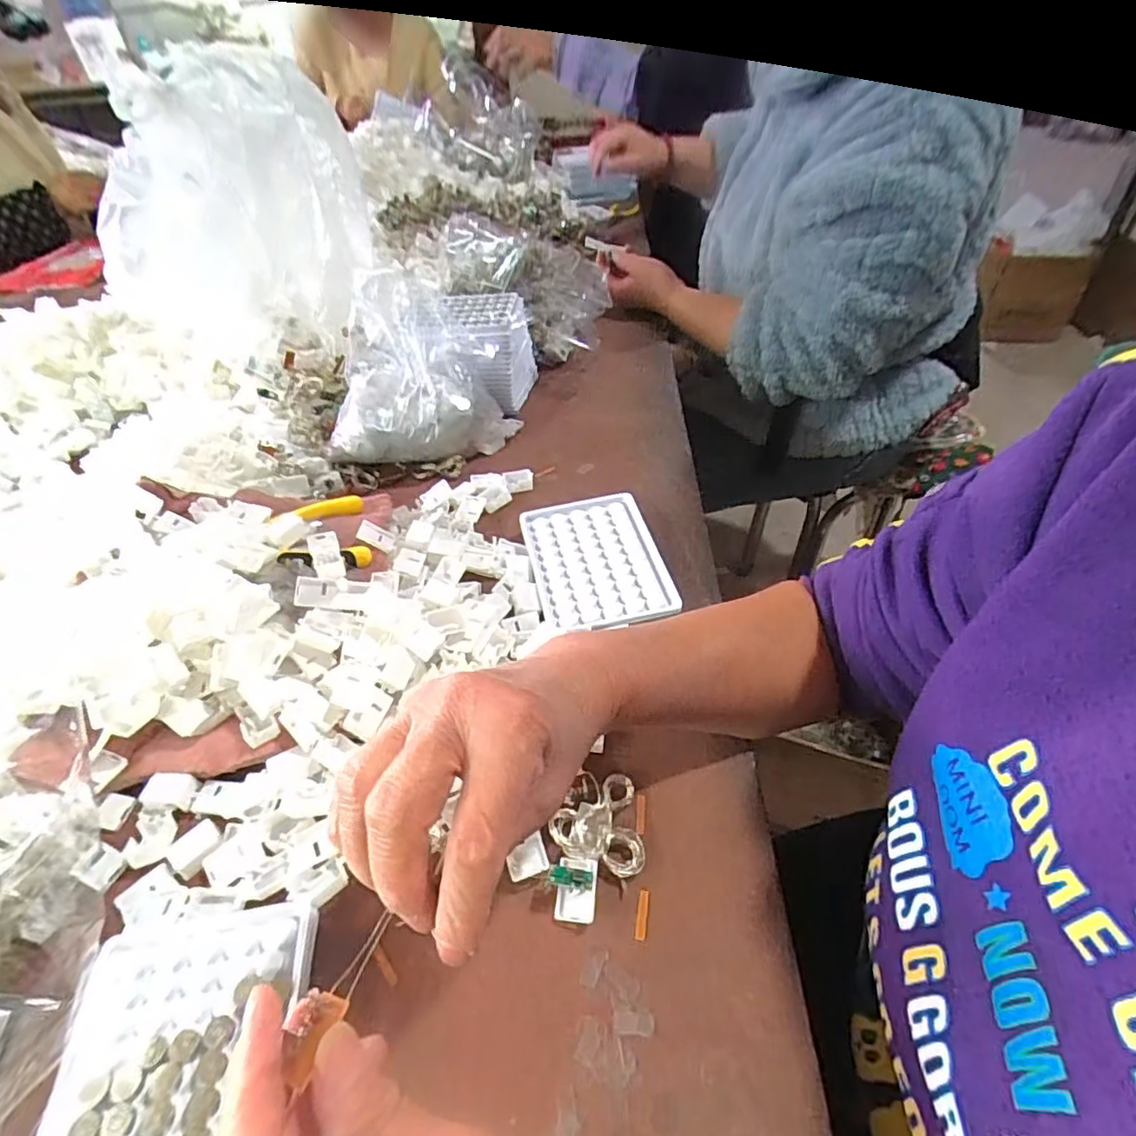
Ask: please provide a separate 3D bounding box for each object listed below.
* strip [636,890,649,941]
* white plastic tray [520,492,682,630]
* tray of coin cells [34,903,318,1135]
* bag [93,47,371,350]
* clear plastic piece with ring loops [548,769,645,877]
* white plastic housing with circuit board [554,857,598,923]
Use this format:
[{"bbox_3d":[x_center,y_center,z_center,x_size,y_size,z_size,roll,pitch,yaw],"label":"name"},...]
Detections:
[{"bbox_3d":[0.036,0.167,0.294,0.005,0.004,0.022,5,44,11],"label":"strip"},{"bbox_3d":[0.021,-0.005,0.464,0.094,0.019,0.129,-11,44,-6],"label":"white plastic tray"},{"bbox_3d":[-0.161,0.214,0.247,0.093,0.015,0.131,-8,44,-2],"label":"tray of coin cells"},{"bbox_3d":[-0.364,-0.385,0.653,0.242,0.227,0.156,1,44,7],"label":"bag"},{"bbox_3d":[0.019,0.131,0.322,0.047,0.019,0.049,8,46,14],"label":"clear plastic piece with ring loops"},{"bbox_3d":[0.004,0.158,0.299,0.019,0.015,0.026,4,45,10],"label":"white plastic housing with circuit board"}]

